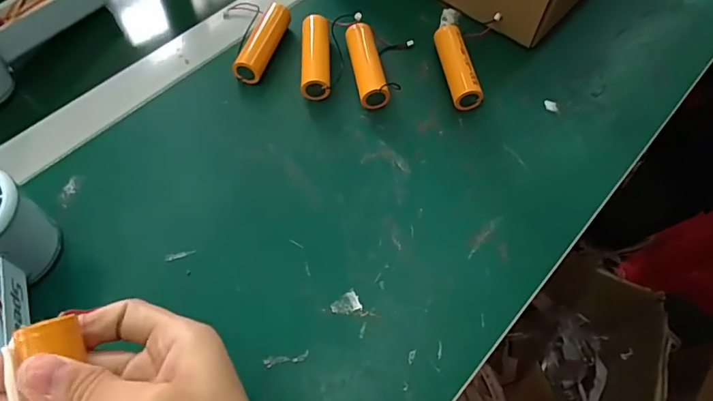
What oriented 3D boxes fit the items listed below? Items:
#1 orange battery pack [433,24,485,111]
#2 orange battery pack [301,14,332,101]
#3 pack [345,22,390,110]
[{"bbox_3d":[0.079,-0.106,0.388,0.021,0.022,0.074,-8,61,-7],"label":"orange battery pack"},{"bbox_3d":[-0.032,-0.113,0.390,0.023,0.018,0.078,-1,60,-3],"label":"orange battery pack"},{"bbox_3d":[0.008,-0.105,0.384,0.022,0.020,0.075,-8,61,-7],"label":"pack"}]

